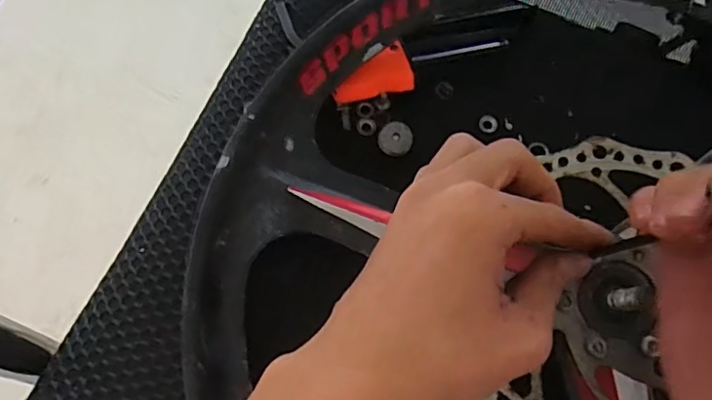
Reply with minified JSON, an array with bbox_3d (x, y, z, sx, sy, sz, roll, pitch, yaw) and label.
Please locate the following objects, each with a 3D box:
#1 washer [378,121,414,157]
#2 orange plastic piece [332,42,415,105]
[{"bbox_3d":[0.025,-0.039,0.360,0.021,0.008,0.021,1,74,-2],"label":"washer"},{"bbox_3d":[0.010,-0.080,0.356,0.049,0.006,0.031,-12,75,-5],"label":"orange plastic piece"}]

